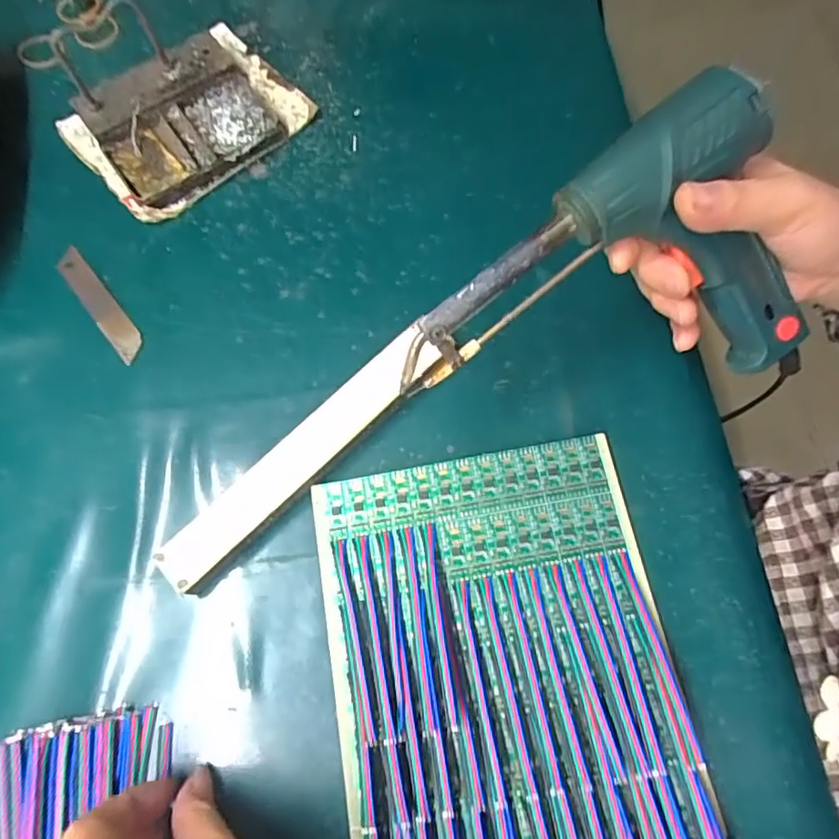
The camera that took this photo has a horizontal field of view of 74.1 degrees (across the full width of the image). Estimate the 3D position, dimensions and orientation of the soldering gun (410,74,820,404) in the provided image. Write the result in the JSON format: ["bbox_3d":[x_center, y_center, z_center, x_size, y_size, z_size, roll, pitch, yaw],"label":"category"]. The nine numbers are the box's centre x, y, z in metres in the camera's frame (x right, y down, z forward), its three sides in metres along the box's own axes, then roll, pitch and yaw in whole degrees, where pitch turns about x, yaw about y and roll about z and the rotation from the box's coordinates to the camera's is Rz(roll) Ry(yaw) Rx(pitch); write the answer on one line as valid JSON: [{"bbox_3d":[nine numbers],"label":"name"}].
[{"bbox_3d":[0.091,-0.088,0.264,0.197,0.131,0.042,-2,30,-9],"label":"soldering gun"}]

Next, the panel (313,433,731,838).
[{"bbox_3d":[0.047,0.151,0.262,0.163,0.023,0.275,-11,71,-2],"label":"panel"}]

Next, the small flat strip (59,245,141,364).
[{"bbox_3d":[-0.206,-0.075,0.358,0.018,0.004,0.096,-39,74,-11],"label":"small flat strip"}]

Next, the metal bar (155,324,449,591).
[{"bbox_3d":[-0.061,0.019,0.314,0.031,0.019,0.187,42,77,14],"label":"metal bar"}]

